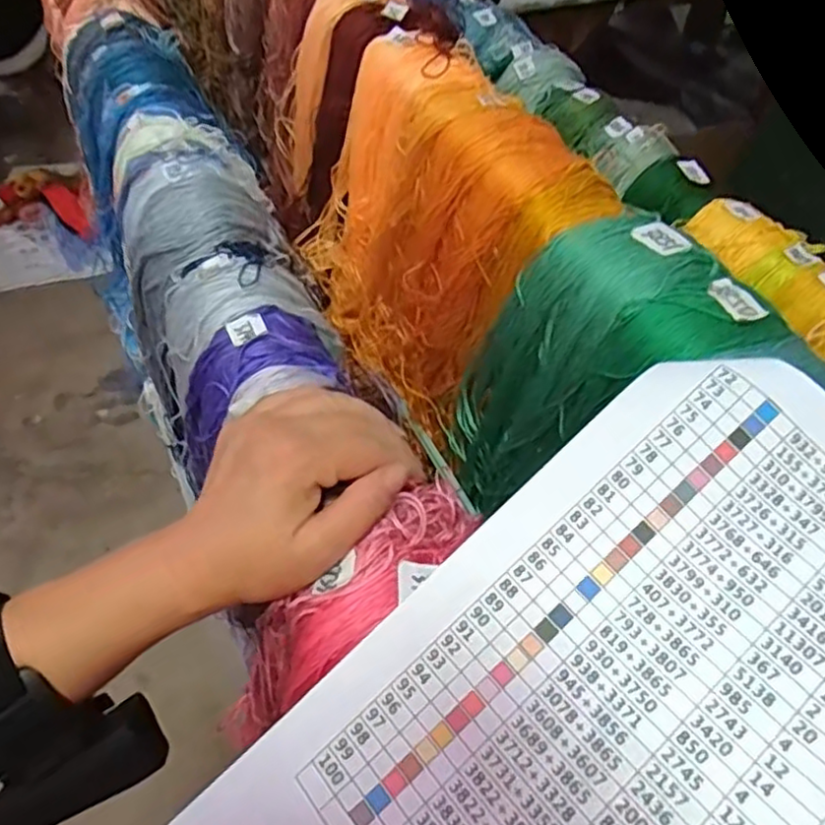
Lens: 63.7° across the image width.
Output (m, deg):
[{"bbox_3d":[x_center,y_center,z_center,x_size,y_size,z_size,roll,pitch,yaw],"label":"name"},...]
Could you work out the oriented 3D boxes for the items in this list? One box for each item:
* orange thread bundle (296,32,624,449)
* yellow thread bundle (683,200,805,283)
[{"bbox_3d":[0.013,-0.123,0.500,0.084,0.224,0.271,-25,55,-24],"label":"orange thread bundle"},{"bbox_3d":[0.242,-0.133,0.497,0.047,0.031,0.067,-21,54,-22],"label":"yellow thread bundle"}]

